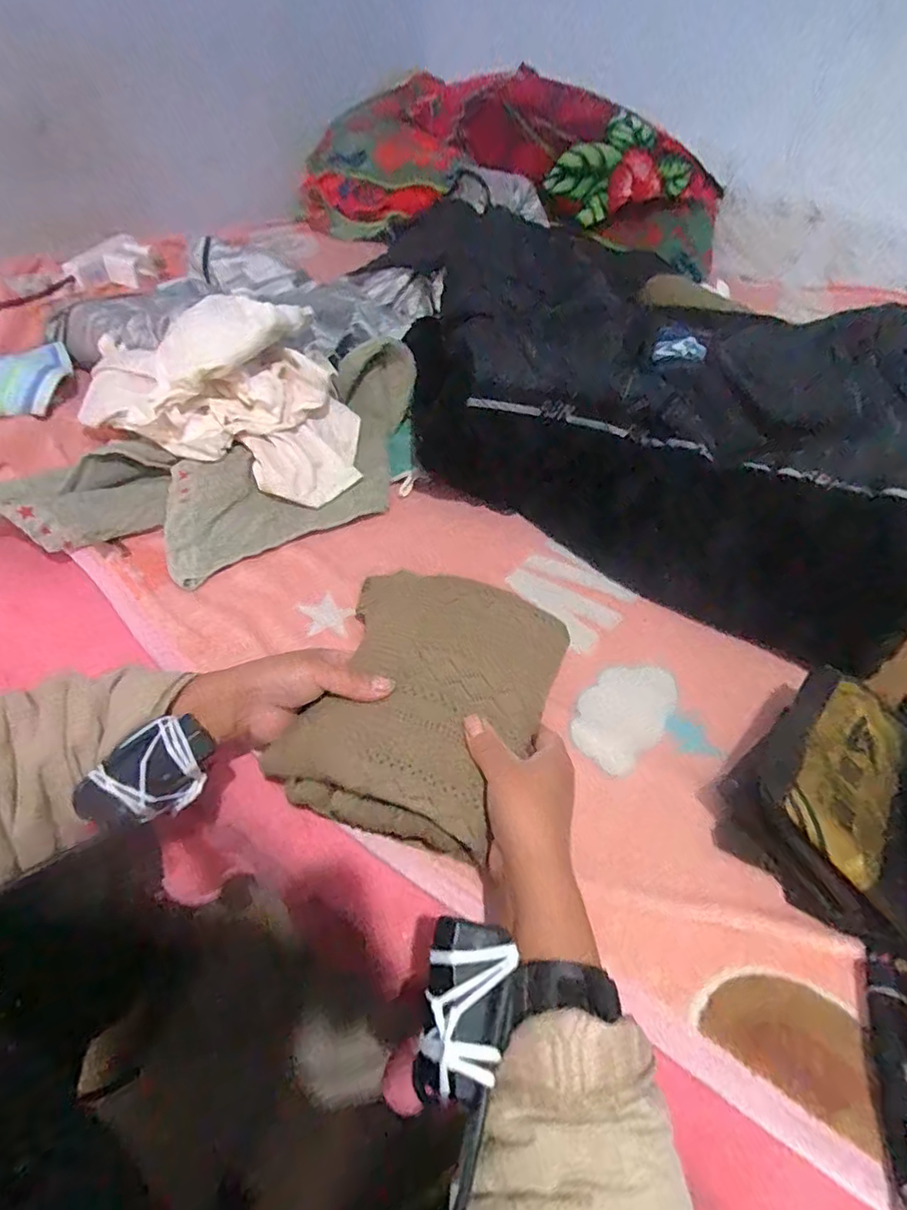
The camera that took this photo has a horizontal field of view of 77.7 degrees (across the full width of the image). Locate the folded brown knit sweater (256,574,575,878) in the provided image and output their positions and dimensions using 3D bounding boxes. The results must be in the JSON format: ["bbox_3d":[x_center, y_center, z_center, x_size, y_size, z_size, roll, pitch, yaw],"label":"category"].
[{"bbox_3d":[-0.015,0.056,0.440,0.176,0.045,0.237,17,47,9],"label":"folded brown knit sweater"}]

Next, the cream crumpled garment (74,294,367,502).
[{"bbox_3d":[-0.280,-0.262,0.667,0.367,0.149,0.193,14,47,6],"label":"cream crumpled garment"}]

